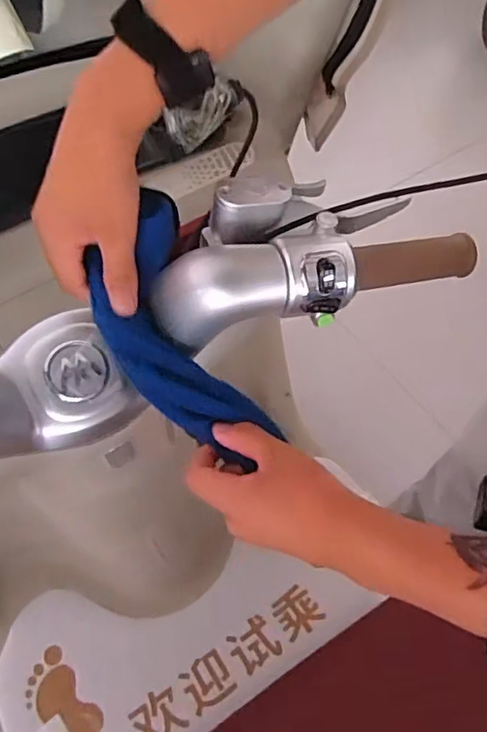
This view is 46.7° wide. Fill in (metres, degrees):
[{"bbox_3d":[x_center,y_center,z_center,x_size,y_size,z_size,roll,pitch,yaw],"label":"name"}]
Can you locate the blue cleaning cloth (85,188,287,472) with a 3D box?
[{"bbox_3d":[-0.060,-0.031,0.416,0.082,0.036,0.191,-22,90,-11],"label":"blue cleaning cloth"}]

